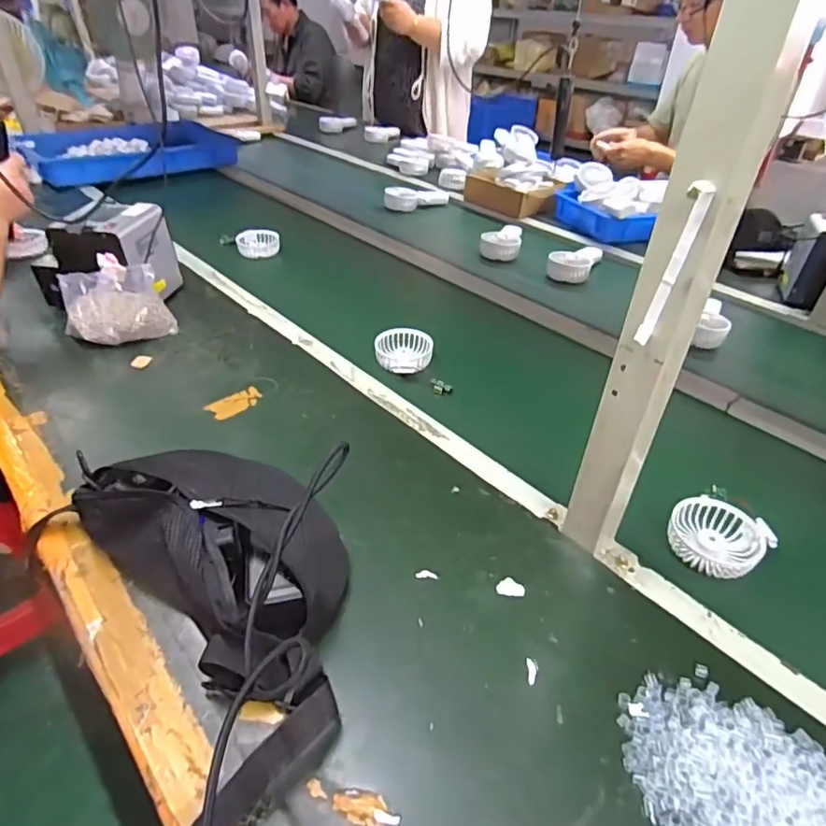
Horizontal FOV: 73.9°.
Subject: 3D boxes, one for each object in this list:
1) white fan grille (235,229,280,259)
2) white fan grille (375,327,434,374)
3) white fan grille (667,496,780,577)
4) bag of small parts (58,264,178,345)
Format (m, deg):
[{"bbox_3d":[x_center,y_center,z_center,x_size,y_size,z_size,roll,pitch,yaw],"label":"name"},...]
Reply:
[{"bbox_3d":[-0.330,-0.362,1.172,0.092,0.040,0.065,-14,41,-19],"label":"white fan grille"},{"bbox_3d":[-0.015,-0.094,0.836,0.085,0.028,0.094,5,38,4],"label":"white fan grille"},{"bbox_3d":[0.325,0.130,0.587,0.094,0.029,0.091,-30,48,-34],"label":"white fan grille"},{"bbox_3d":[-0.452,-0.163,0.837,0.142,0.098,0.073,-16,42,-22],"label":"bag of small parts"}]

